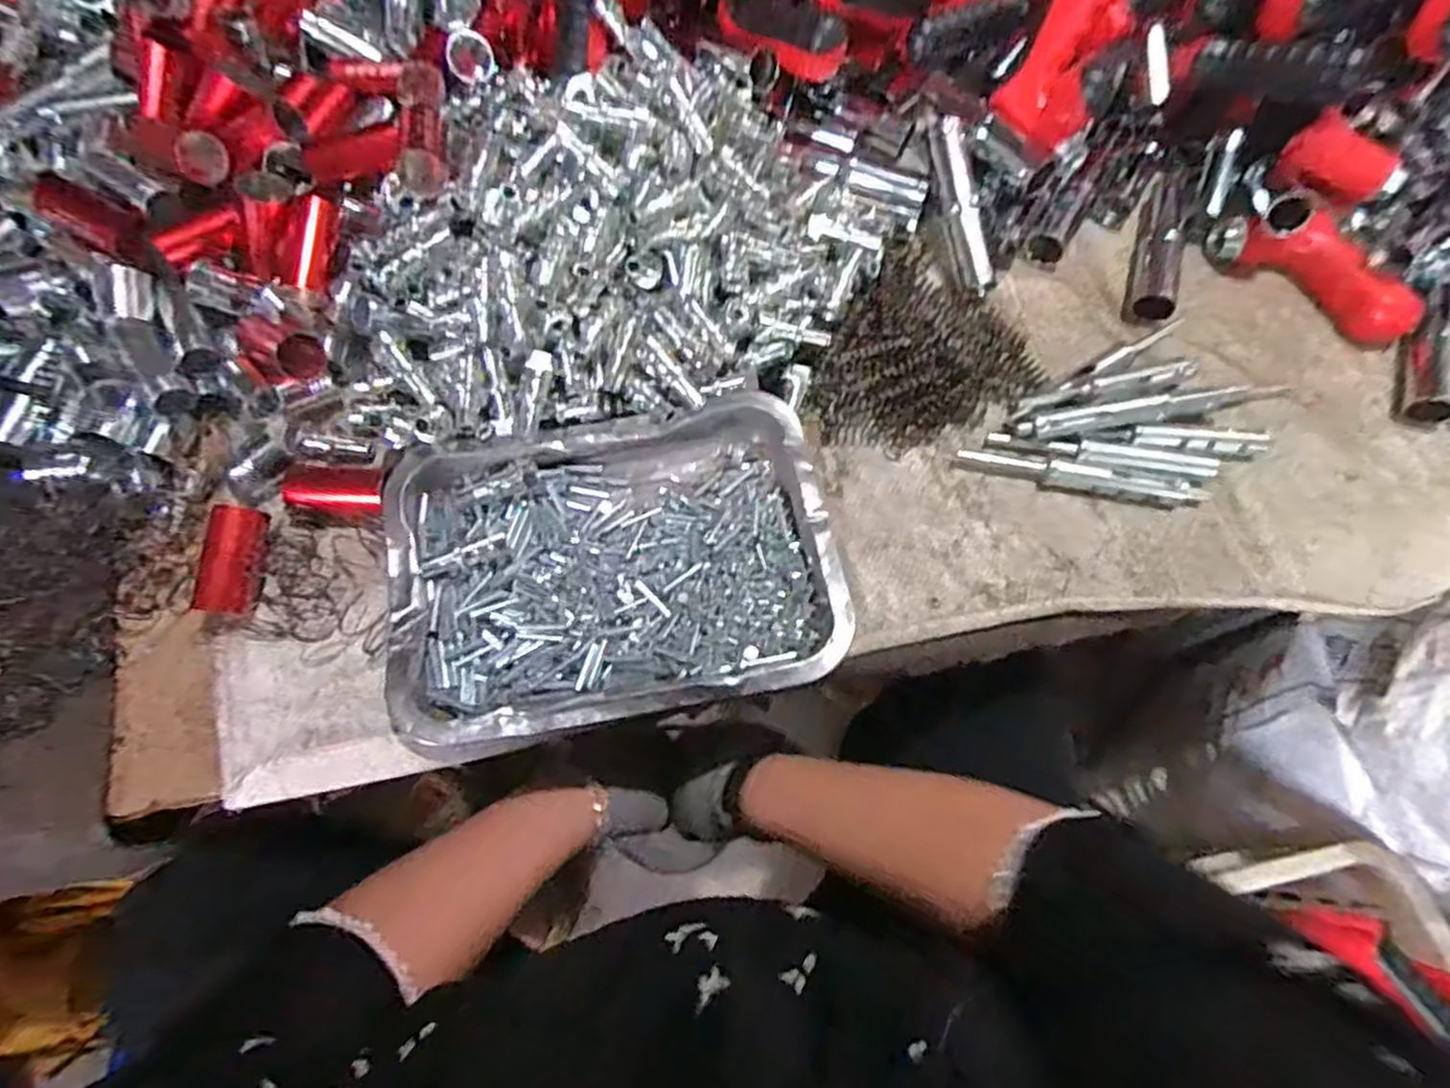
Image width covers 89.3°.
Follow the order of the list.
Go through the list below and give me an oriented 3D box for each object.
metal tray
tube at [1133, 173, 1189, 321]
[{"bbox_3d":[-0.064,0.012,0.429,0.249,0.029,0.180,-11,68,-8],"label":"metal tray"},{"bbox_3d":[0.326,-0.222,0.547,0.033,0.023,0.144,19,67,5],"label":"tube"}]

